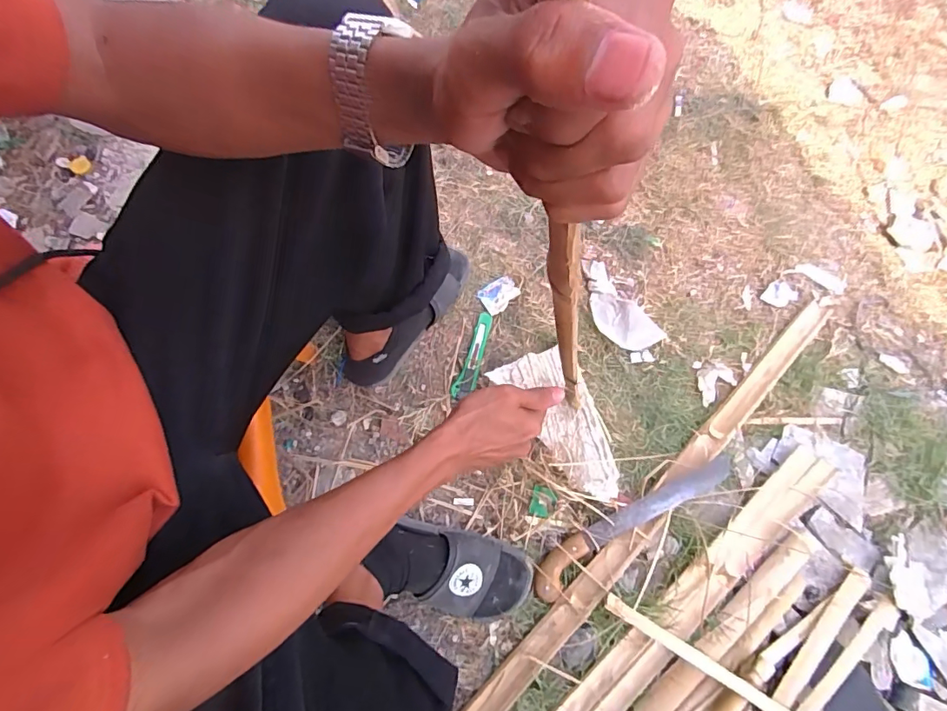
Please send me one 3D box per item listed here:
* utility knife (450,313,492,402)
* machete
[{"bbox_3d":[0.001,0.002,0.745,0.032,0.022,0.144,20,78,4],"label":"utility knife"},{"bbox_3d":[0.220,0.230,0.683,0.322,0.029,0.052,-32,80,-7],"label":"machete"}]

